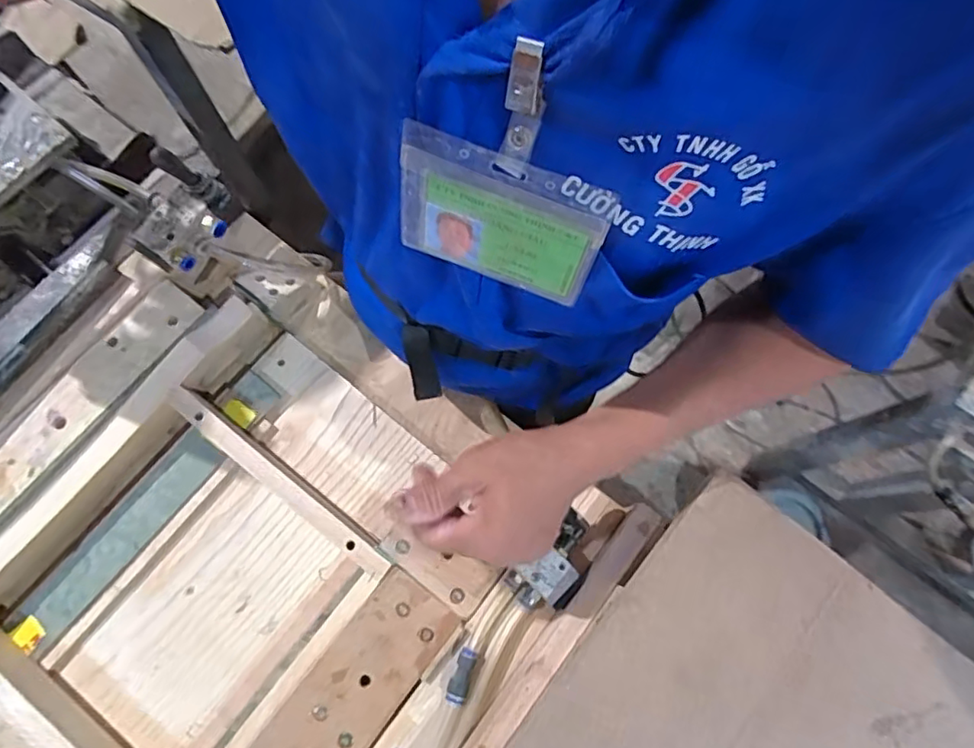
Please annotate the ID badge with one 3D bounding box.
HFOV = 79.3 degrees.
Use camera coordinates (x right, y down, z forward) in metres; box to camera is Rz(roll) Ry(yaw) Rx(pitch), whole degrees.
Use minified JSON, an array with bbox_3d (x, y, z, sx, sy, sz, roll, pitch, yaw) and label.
[{"bbox_3d":[0.005,-0.074,0.292,0.101,0.082,0.006,21,63,3],"label":"ID badge"}]

